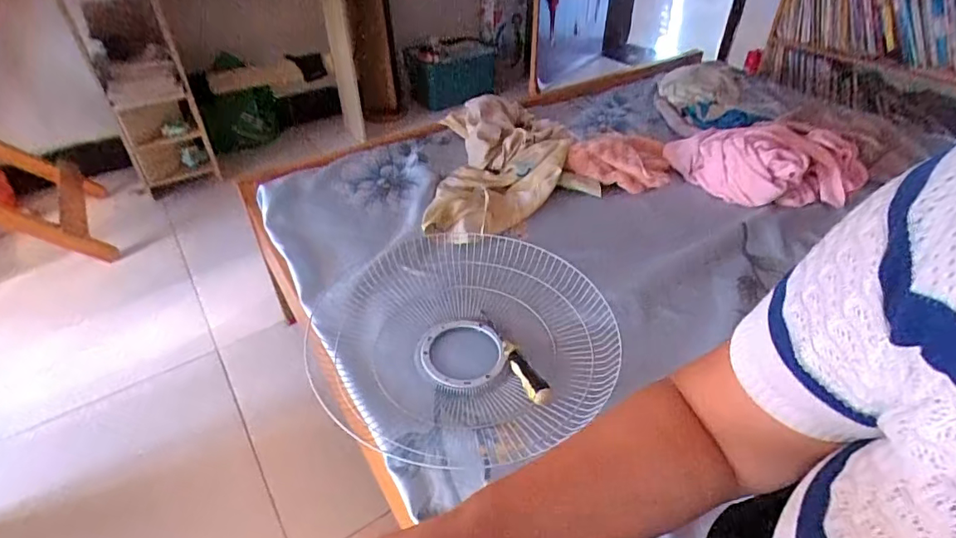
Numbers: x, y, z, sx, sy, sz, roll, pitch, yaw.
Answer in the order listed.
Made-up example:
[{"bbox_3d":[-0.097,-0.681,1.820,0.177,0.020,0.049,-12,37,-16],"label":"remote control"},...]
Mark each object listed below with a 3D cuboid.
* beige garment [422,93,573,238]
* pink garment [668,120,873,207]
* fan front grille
[{"bbox_3d":[0.052,-0.238,1.106,0.290,0.089,0.508,1,40,2],"label":"beige garment"},{"bbox_3d":[0.636,-0.237,1.096,0.366,0.101,0.254,-11,41,-12],"label":"pink garment"},{"bbox_3d":[-0.029,0.095,0.745,0.427,0.079,0.389,0,40,0],"label":"fan front grille"}]

